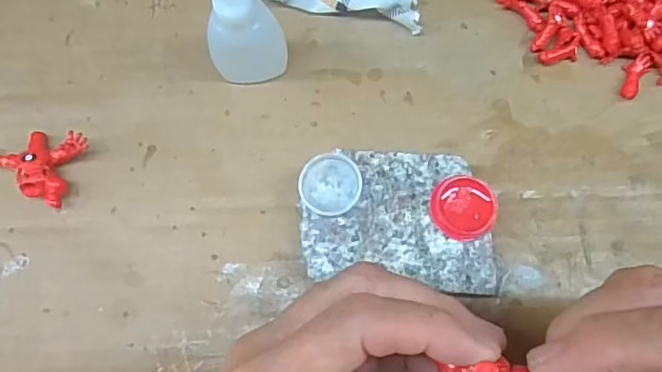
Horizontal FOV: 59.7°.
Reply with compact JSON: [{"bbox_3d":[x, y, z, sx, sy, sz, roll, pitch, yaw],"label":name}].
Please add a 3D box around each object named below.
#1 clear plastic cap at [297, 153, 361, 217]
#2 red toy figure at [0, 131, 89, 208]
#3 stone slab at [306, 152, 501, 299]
[{"bbox_3d":[0.000,-0.001,0.252,0.026,0.004,0.027,1,81,-2],"label":"clear plastic cap"},{"bbox_3d":[-0.141,-0.014,0.272,0.045,0.015,0.034,22,79,6],"label":"red toy figure"},{"bbox_3d":[0.030,0.016,0.259,0.082,0.020,0.058,4,78,3],"label":"stone slab"}]

